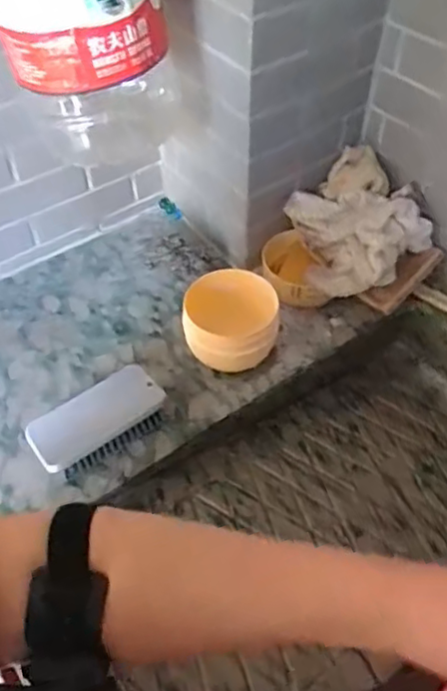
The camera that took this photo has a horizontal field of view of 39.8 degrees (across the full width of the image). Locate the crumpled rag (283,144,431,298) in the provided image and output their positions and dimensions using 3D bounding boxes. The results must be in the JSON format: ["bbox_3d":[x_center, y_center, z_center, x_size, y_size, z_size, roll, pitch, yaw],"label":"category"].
[{"bbox_3d":[0.157,-0.143,0.732,0.146,0.100,0.137,-30,57,-22],"label":"crumpled rag"}]

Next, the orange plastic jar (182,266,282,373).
[{"bbox_3d":[0.007,-0.023,0.686,0.099,0.084,0.093,0,51,0],"label":"orange plastic jar"}]

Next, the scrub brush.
[{"bbox_3d":[-0.124,0.078,0.623,0.135,0.049,0.074,-26,55,-20],"label":"scrub brush"}]

